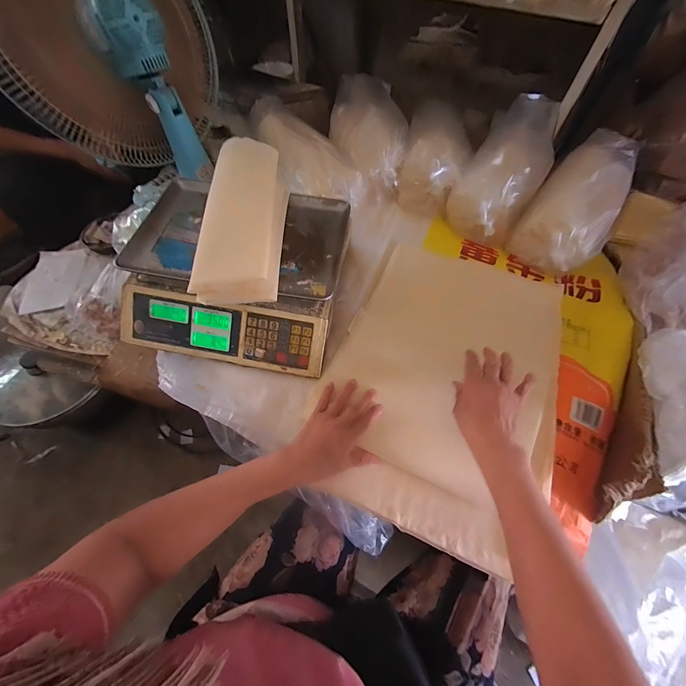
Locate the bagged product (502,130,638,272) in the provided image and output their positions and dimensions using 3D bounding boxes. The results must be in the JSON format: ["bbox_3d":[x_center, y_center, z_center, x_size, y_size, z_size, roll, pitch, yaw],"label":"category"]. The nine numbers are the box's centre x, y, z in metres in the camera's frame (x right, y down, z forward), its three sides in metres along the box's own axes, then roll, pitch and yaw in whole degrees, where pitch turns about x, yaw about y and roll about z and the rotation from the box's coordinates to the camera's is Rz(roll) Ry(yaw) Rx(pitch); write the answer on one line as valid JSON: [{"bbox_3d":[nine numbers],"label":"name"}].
[{"bbox_3d":[0.471,-0.289,0.576,0.148,0.102,0.316,34,84,18],"label":"bagged product"}]

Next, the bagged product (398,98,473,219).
[{"bbox_3d":[0.208,-0.406,0.658,0.141,0.127,0.213,16,61,8],"label":"bagged product"}]

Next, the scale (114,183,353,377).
[{"bbox_3d":[-0.170,-0.127,0.511,0.333,0.108,0.313,10,60,5],"label":"scale"}]

